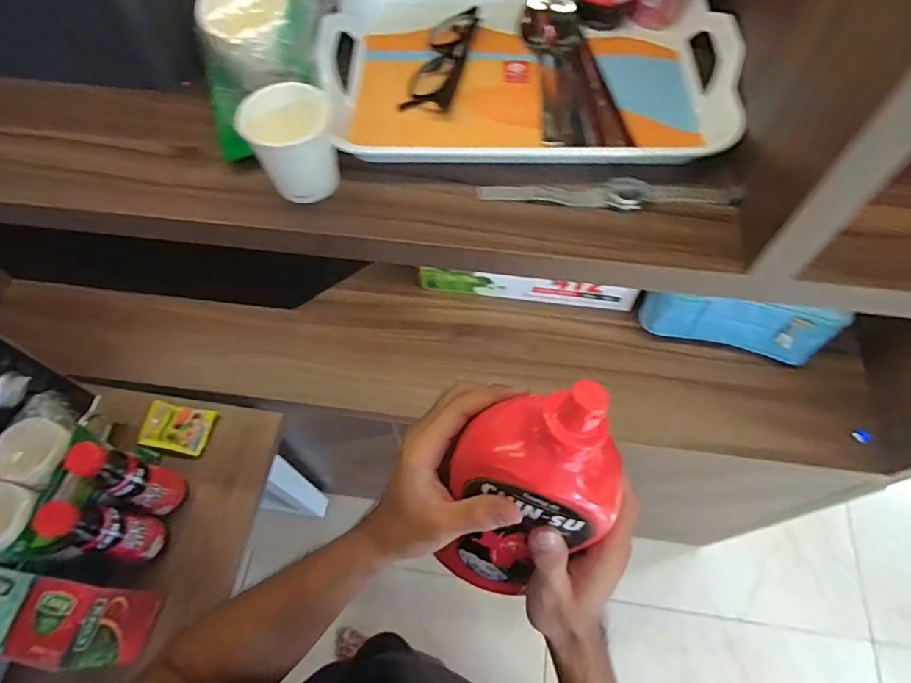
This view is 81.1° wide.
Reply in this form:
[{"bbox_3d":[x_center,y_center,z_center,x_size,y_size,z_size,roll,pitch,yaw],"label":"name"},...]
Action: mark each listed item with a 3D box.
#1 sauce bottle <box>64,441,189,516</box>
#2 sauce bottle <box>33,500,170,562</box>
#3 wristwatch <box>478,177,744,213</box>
[{"bbox_3d":[-0.391,0.169,0.649,0.045,0.187,0.054,16,64,10],"label":"sauce bottle"},{"bbox_3d":[-0.402,0.224,0.630,0.041,0.189,0.050,17,64,10],"label":"sauce bottle"},{"bbox_3d":[0.129,-0.123,0.445,0.213,0.009,0.026,3,62,3],"label":"wristwatch"}]

